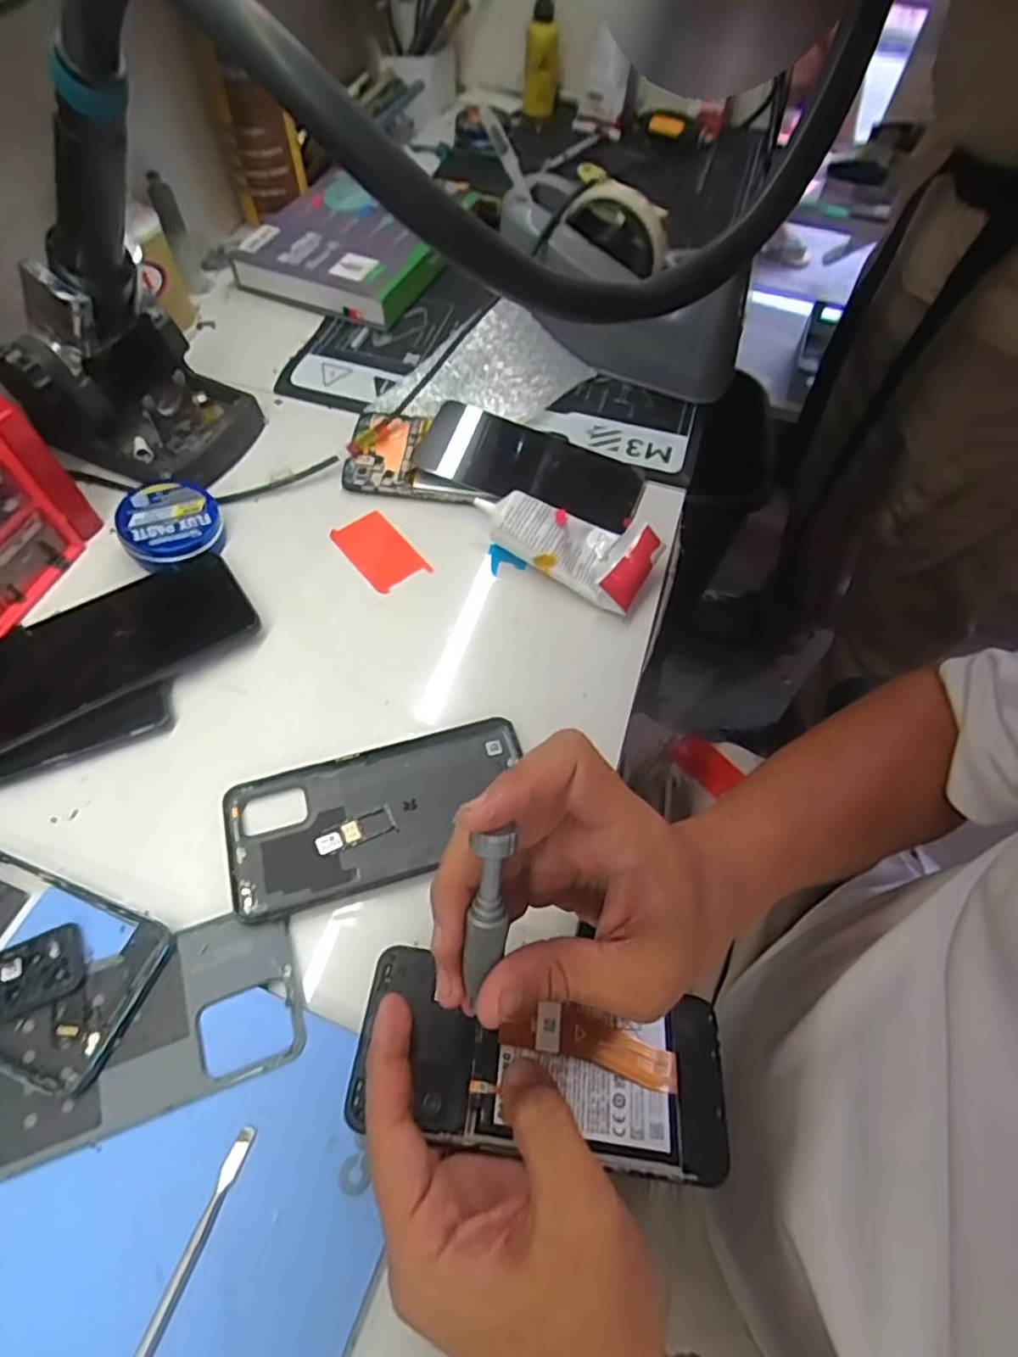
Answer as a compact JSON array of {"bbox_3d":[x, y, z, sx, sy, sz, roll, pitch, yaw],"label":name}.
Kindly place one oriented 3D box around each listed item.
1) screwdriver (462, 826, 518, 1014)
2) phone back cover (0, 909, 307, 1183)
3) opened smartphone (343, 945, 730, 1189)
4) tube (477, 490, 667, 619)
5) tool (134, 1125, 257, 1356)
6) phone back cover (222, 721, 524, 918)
[{"bbox_3d":[-0.007,0.088,0.241,0.013,0.070,0.012,8,19,2],"label":"screwdriver"},{"bbox_3d":[-0.179,0.164,0.295,0.162,0.010,0.074,-18,62,-12],"label":"phone back cover"},{"bbox_3d":[0.016,0.166,0.286,0.160,0.016,0.067,13,60,-2],"label":"opened smartphone"},{"bbox_3d":[0.039,-0.094,0.441,0.118,0.033,0.054,30,63,14],"label":"tube"},{"bbox_3d":[-0.138,0.255,0.238,0.008,0.010,0.158,19,61,9],"label":"tool"},{"bbox_3d":[-0.069,0.072,0.359,0.161,0.007,0.075,-16,62,-11],"label":"phone back cover"}]

